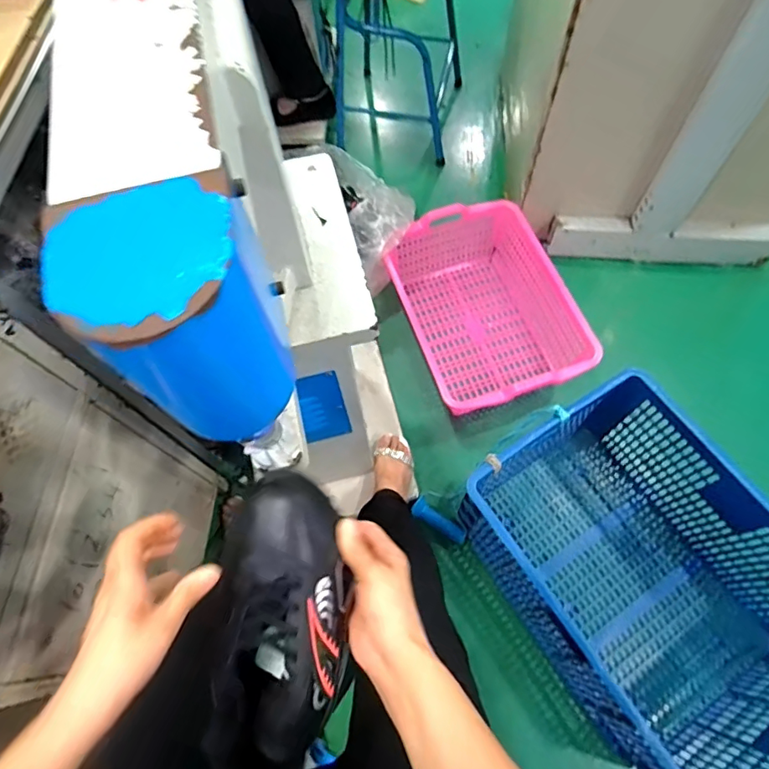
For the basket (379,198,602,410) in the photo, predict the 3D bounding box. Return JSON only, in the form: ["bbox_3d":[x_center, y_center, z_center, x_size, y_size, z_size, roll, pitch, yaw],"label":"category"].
[{"bbox_3d":[0.252,-0.177,1.245,0.379,0.157,0.502,-24,67,-8],"label":"basket"}]

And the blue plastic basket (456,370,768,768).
[{"bbox_3d":[0.456,0.335,0.922,0.396,0.276,0.564,-32,68,-11],"label":"blue plastic basket"}]

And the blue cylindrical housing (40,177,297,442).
[{"bbox_3d":[-0.109,-0.035,0.298,0.089,0.146,0.088,-1,66,2],"label":"blue cylindrical housing"}]

